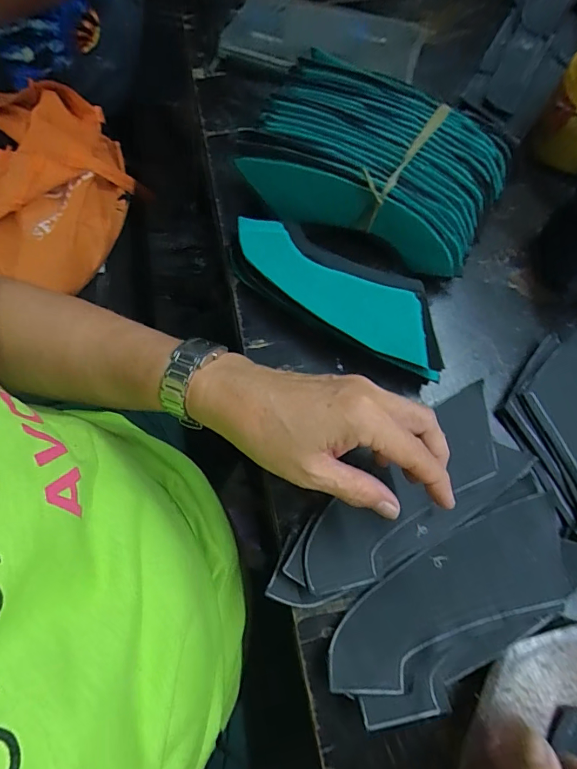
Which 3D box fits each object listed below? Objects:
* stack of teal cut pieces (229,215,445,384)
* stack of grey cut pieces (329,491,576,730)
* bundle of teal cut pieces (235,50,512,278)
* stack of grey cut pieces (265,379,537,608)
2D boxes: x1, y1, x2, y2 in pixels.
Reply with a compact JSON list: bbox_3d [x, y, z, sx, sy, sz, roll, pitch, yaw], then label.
[{"bbox_3d":[0.039,-0.074,0.339,0.190,0.027,0.063,30,73,9],"label":"stack of teal cut pieces"},{"bbox_3d":[0.113,0.145,0.277,0.181,0.022,0.071,-30,74,-11],"label":"stack of grey cut pieces"},{"bbox_3d":[0.078,-0.192,0.362,0.205,0.057,0.136,26,72,7],"label":"bundle of teal cut pieces"},{"bbox_3d":[0.077,0.084,0.300,0.204,0.016,0.076,-33,75,-10],"label":"stack of grey cut pieces"}]

